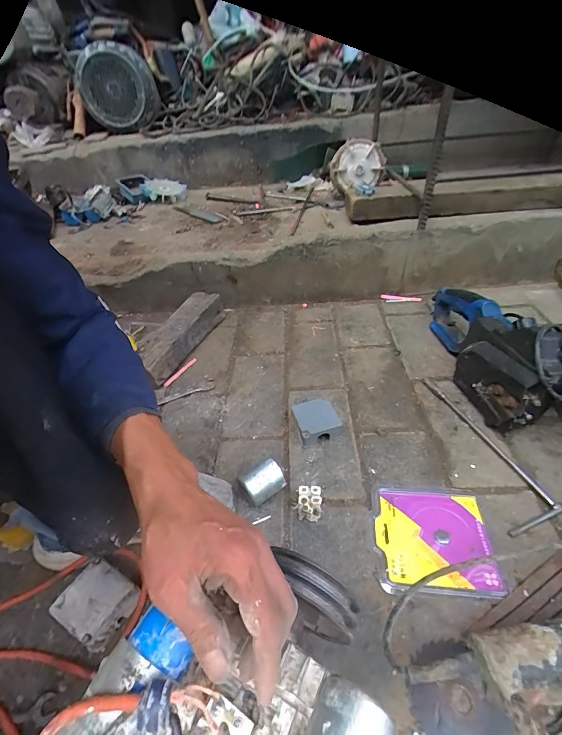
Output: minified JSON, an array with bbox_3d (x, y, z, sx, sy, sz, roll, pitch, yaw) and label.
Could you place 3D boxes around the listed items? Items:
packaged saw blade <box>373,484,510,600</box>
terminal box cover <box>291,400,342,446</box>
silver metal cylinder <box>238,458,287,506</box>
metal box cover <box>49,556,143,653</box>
[{"bbox_3d":[0.206,0.229,0.488,0.153,0.008,0.138,1,39,7],"label":"packaged saw blade"},{"bbox_3d":[0.063,0.093,0.627,0.075,0.043,0.077,-11,39,-8],"label":"terminal box cover"},{"bbox_3d":[-0.028,0.176,0.542,0.059,0.052,0.048,-28,44,-26],"label":"silver metal cylinder"},{"bbox_3d":[-0.222,0.289,0.437,0.083,0.039,0.072,17,44,25],"label":"metal box cover"}]

